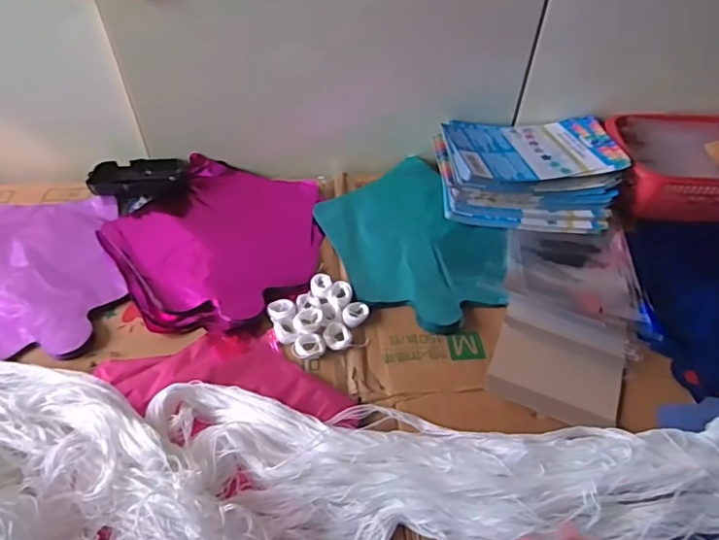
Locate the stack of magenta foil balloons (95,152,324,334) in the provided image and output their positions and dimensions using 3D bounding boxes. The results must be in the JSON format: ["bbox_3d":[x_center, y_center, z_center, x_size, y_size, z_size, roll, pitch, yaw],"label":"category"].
[{"bbox_3d":[-0.153,-0.041,0.611,0.226,0.022,0.240,34,52,27],"label":"stack of magenta foil balloons"}]

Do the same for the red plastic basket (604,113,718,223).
[{"bbox_3d":[0.410,-0.122,0.660,0.220,0.091,0.142,3,49,2],"label":"red plastic basket"}]

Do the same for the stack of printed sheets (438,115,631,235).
[{"bbox_3d":[0.196,-0.121,0.655,0.205,0.078,0.149,2,52,0],"label":"stack of printed sheets"}]

